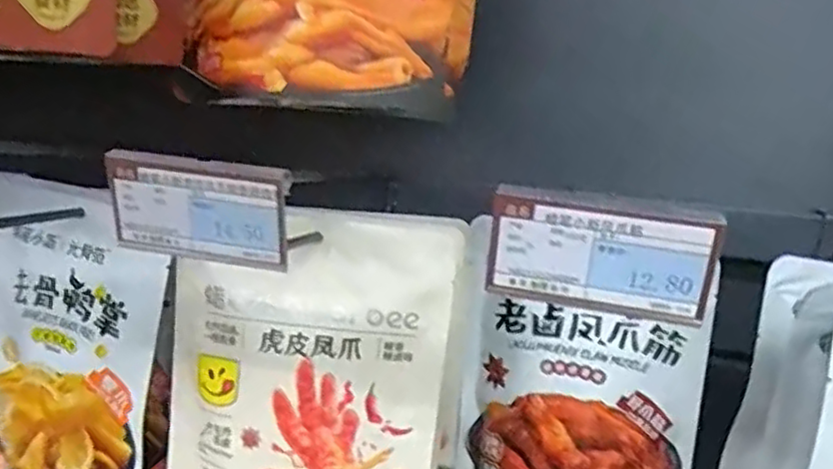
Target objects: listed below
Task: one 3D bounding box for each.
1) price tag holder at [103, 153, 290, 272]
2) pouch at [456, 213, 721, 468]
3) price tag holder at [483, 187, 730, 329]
[{"bbox_3d":[-0.090,-0.010,0.281,0.077,0.041,0.012,7,9,9],"label":"price tag holder"},{"bbox_3d":[0.103,0.124,0.460,0.152,0.204,0.024,9,10,21],"label":"pouch"},{"bbox_3d":[0.067,0.008,0.250,0.079,0.039,0.008,7,9,12],"label":"price tag holder"}]

